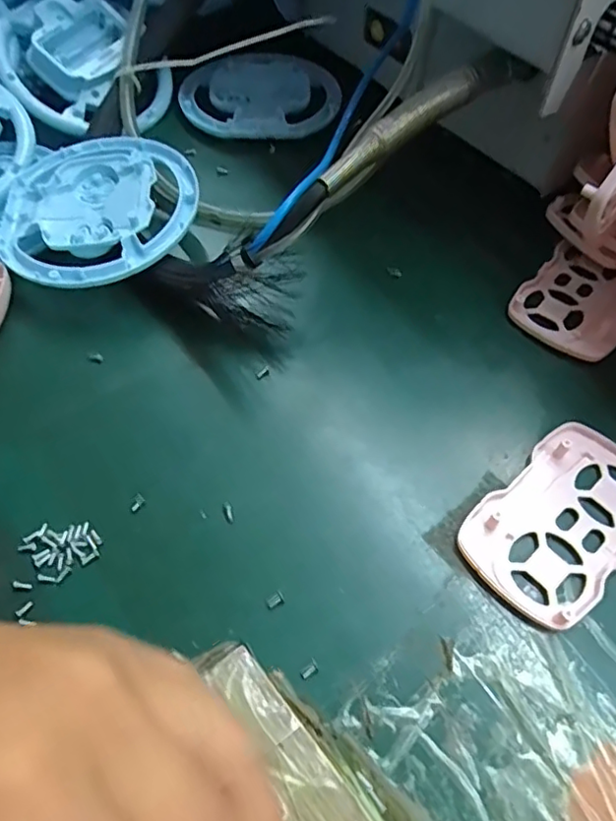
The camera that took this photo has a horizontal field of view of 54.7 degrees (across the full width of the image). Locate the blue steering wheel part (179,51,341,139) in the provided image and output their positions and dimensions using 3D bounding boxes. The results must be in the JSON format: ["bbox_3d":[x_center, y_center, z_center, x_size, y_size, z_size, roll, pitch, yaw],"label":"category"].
[{"bbox_3d":[-0.030,-0.204,0.387,0.101,0.019,0.074,-5,59,-6],"label":"blue steering wheel part"}]

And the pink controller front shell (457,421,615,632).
[{"bbox_3d":[0.106,0.044,0.244,0.089,0.008,0.054,-36,67,-22],"label":"pink controller front shell"}]

